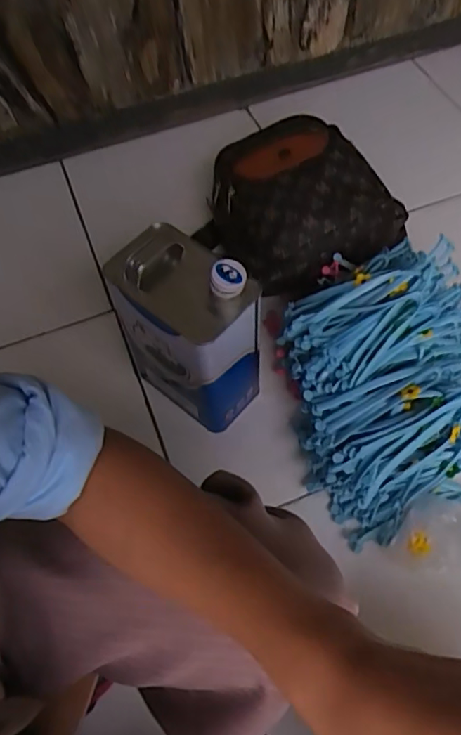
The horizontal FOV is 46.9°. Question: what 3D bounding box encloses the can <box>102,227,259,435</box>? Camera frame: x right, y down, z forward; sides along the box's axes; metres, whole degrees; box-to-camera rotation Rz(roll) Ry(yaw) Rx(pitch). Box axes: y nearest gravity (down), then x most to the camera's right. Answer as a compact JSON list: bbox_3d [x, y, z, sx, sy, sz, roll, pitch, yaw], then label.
[{"bbox_3d":[-0.050,-0.047,0.680,0.163,0.252,0.106,39,69,21],"label":"can"}]

